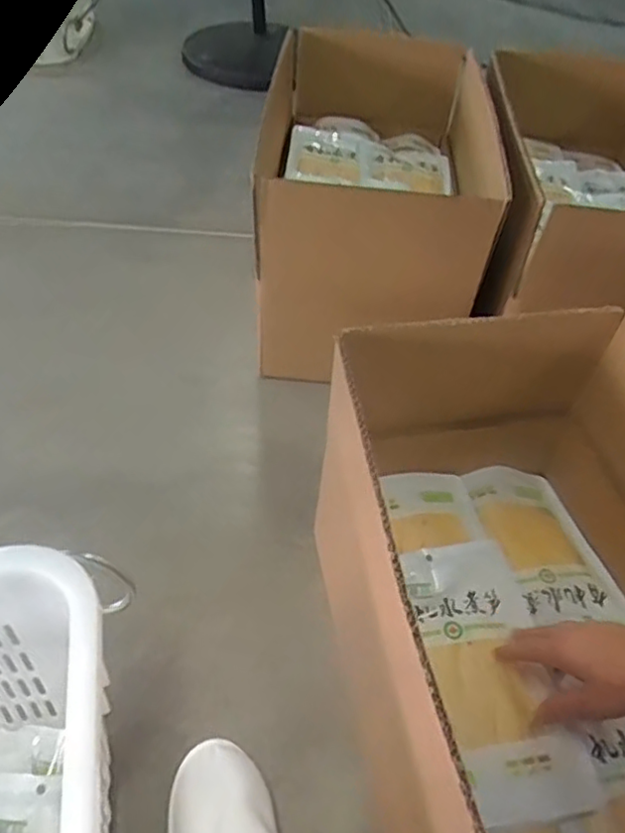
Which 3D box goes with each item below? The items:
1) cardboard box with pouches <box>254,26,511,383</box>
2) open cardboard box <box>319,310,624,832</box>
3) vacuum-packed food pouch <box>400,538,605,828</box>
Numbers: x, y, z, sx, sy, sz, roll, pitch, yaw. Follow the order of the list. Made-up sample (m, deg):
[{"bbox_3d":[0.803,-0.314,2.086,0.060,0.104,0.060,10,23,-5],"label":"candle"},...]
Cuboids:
[{"bbox_3d":[0.087,-0.394,1.098,0.356,0.297,0.649,4,48,-1],"label":"cardboard box with pouches"},{"bbox_3d":[0.215,0.183,0.567,0.345,0.281,0.564,-7,50,-11],"label":"open cardboard box"},{"bbox_3d":[0.165,0.227,0.602,0.119,0.032,0.249,-4,48,-9],"label":"vacuum-packed food pouch"}]

